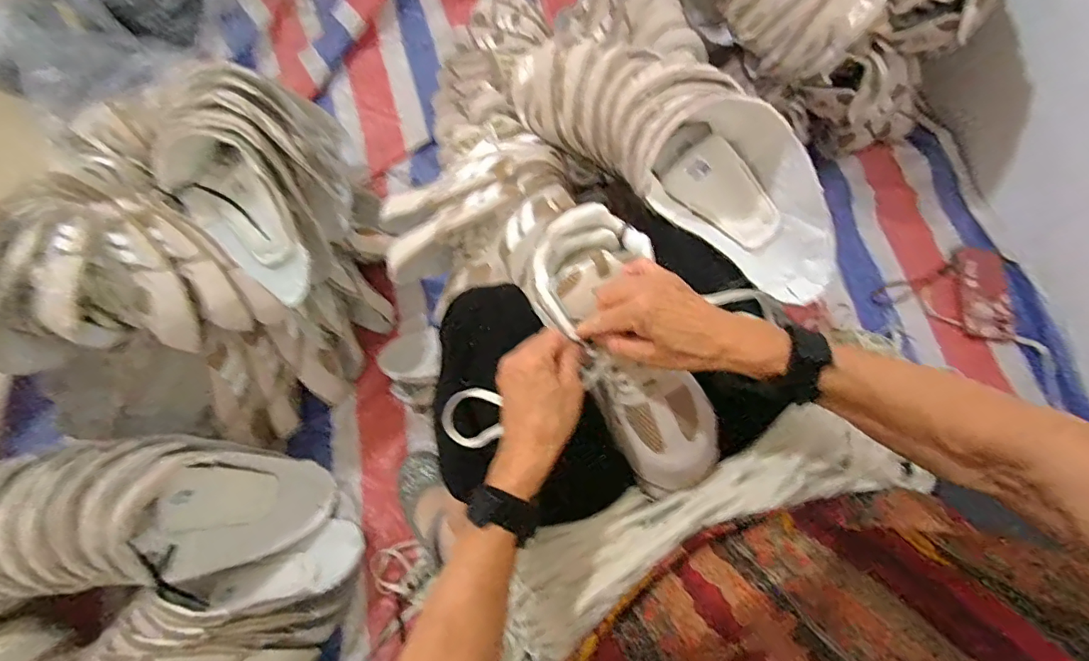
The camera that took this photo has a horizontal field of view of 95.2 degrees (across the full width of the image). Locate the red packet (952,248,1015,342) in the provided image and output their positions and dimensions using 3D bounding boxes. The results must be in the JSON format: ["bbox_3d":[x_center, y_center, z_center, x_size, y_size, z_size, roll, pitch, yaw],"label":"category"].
[{"bbox_3d":[0.730,-0.061,0.826,0.074,0.016,0.165,5,71,4],"label":"red packet"}]

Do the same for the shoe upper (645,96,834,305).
[{"bbox_3d":[0.220,-0.140,0.549,0.243,0.111,0.148,32,75,12],"label":"shoe upper"}]

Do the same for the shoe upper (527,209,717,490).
[{"bbox_3d":[0.071,0.013,0.446,0.117,0.059,0.260,-23,81,-6],"label":"shoe upper"}]

